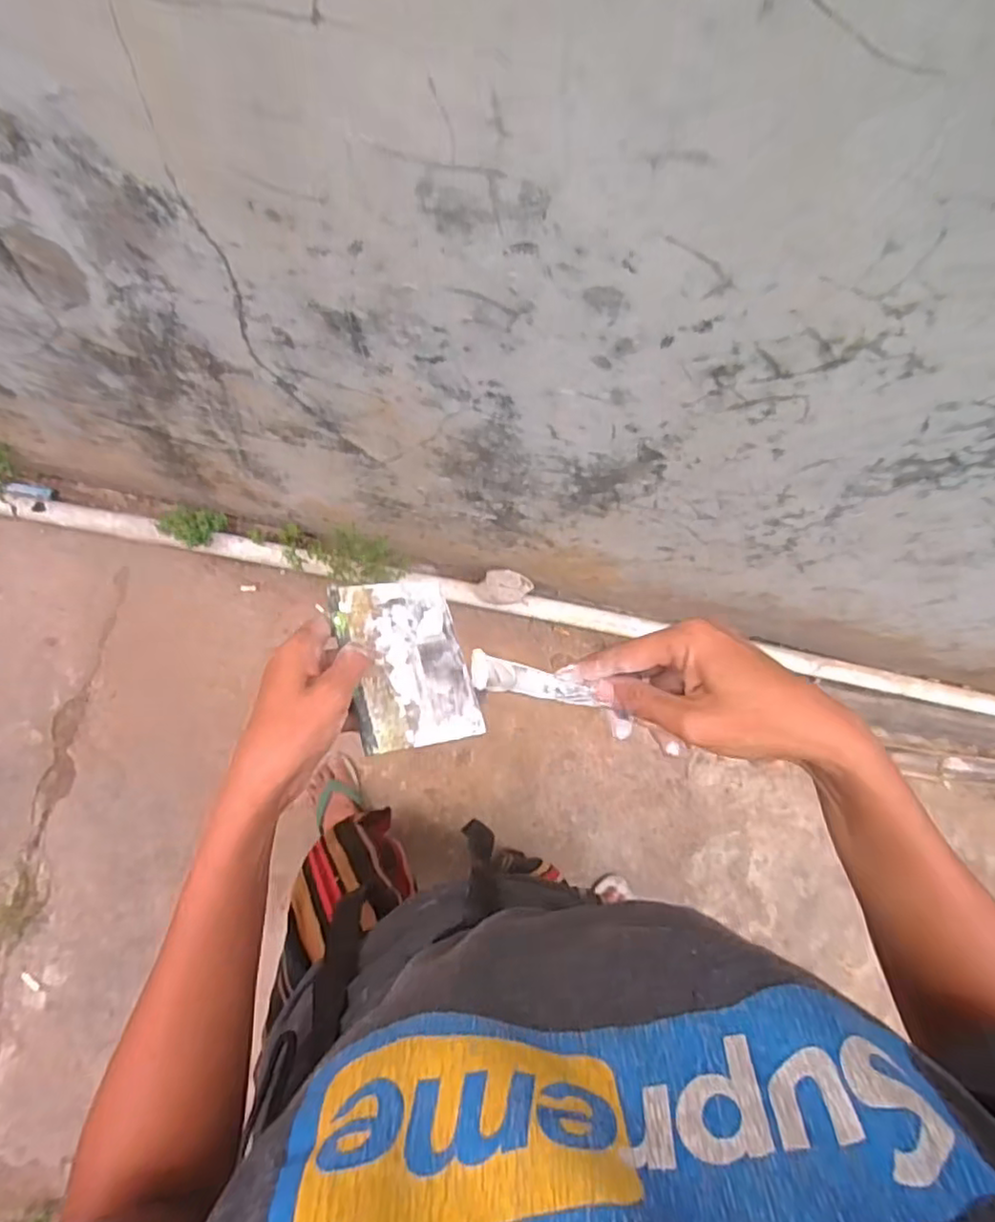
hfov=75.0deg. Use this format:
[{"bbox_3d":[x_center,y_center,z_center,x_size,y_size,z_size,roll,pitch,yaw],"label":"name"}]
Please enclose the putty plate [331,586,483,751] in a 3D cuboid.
[{"bbox_3d":[-0.061,0.033,0.438,0.085,0.004,0.116,-6,67,-34],"label":"putty plate"}]

